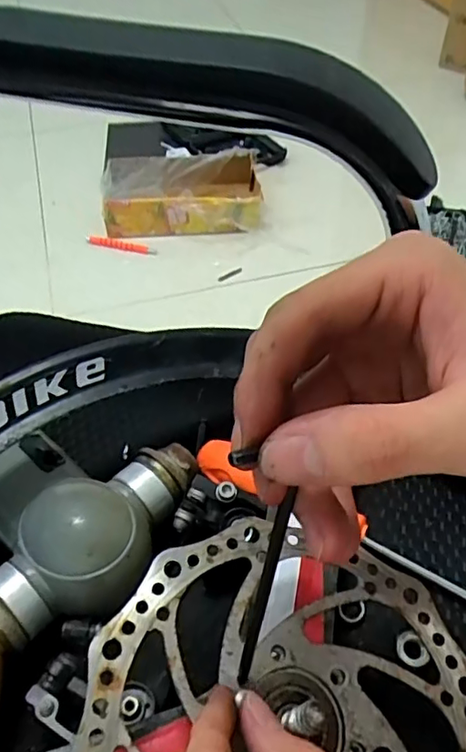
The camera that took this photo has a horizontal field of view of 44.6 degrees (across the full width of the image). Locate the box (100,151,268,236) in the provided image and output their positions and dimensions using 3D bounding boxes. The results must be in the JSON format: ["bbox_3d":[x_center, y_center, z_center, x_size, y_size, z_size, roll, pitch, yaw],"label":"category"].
[{"bbox_3d":[-0.113,-0.408,1.277,0.352,0.113,0.168,-3,49,-3],"label":"box"}]

